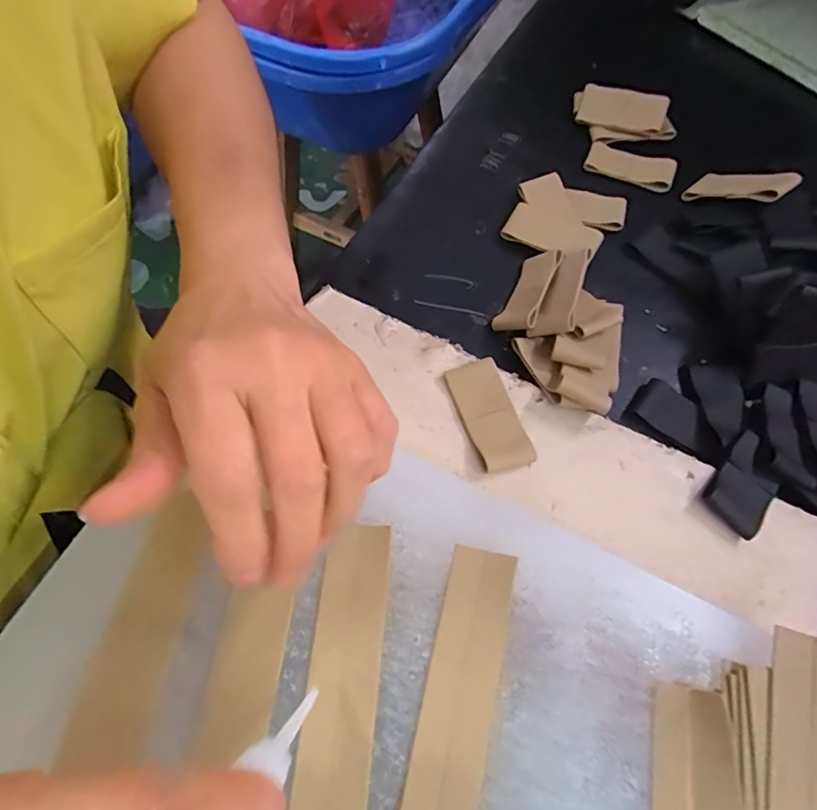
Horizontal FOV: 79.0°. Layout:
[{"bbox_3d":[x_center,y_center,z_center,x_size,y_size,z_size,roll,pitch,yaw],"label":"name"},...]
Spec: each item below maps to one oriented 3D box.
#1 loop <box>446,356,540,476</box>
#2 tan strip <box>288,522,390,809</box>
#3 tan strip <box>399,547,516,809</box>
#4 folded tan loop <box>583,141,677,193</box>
[{"bbox_3d":[0.041,0.005,0.258,0.027,0.007,0.059,-18,67,-8],"label":"loop"},{"bbox_3d":[-0.027,0.112,0.188,0.027,0.005,0.129,4,66,2],"label":"tan strip"},{"bbox_3d":[0.017,0.119,0.186,0.027,0.005,0.125,13,67,6],"label":"tan strip"},{"bbox_3d":[0.159,-0.172,0.357,0.060,0.010,0.028,20,67,9],"label":"folded tan loop"}]

